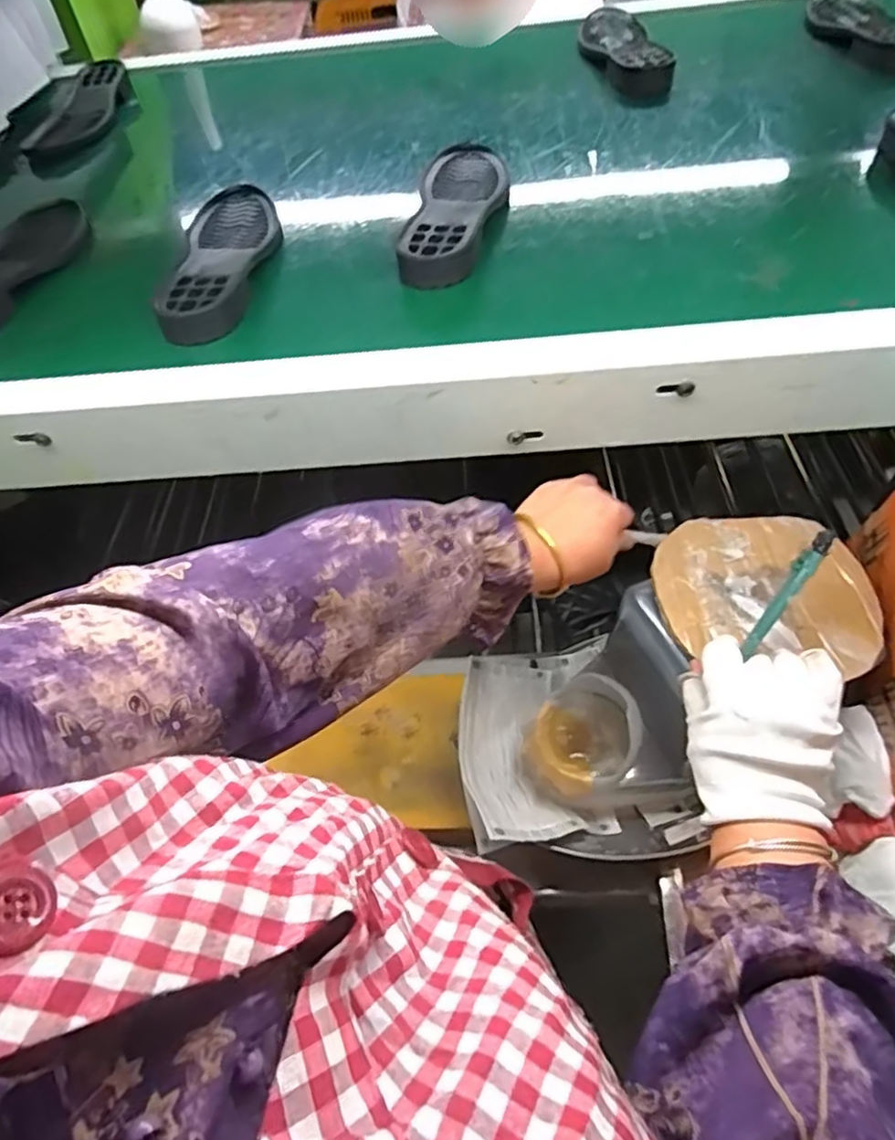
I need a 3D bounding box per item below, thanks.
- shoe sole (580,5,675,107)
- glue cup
[{"bbox_3d":[0.215,-0.640,0.826,0.081,0.038,0.266,-1,52,1],"label":"shoe sole"},{"bbox_3d":[0.118,0.142,0.566,0.084,0.101,0.092,-1,52,1],"label":"glue cup"}]

